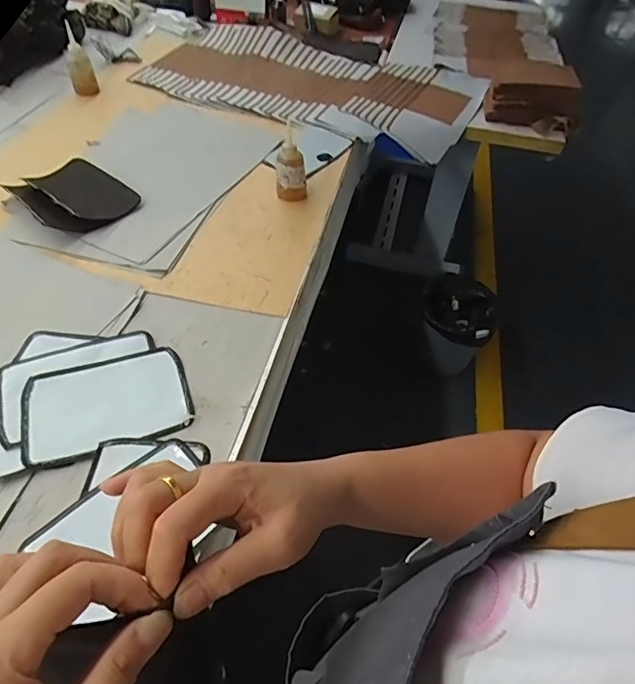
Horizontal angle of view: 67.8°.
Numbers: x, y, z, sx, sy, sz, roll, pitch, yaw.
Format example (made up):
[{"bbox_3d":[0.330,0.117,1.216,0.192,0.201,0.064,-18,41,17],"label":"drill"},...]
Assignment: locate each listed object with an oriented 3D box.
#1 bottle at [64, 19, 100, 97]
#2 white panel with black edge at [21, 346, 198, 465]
[{"bbox_3d":[-0.606,-0.712,1.199,0.056,0.146,0.059,-15,55,-17],"label":"bottle"},{"bbox_3d":[-0.304,0.085,0.688,0.222,0.008,0.153,-14,54,-16],"label":"white panel with black edge"}]

